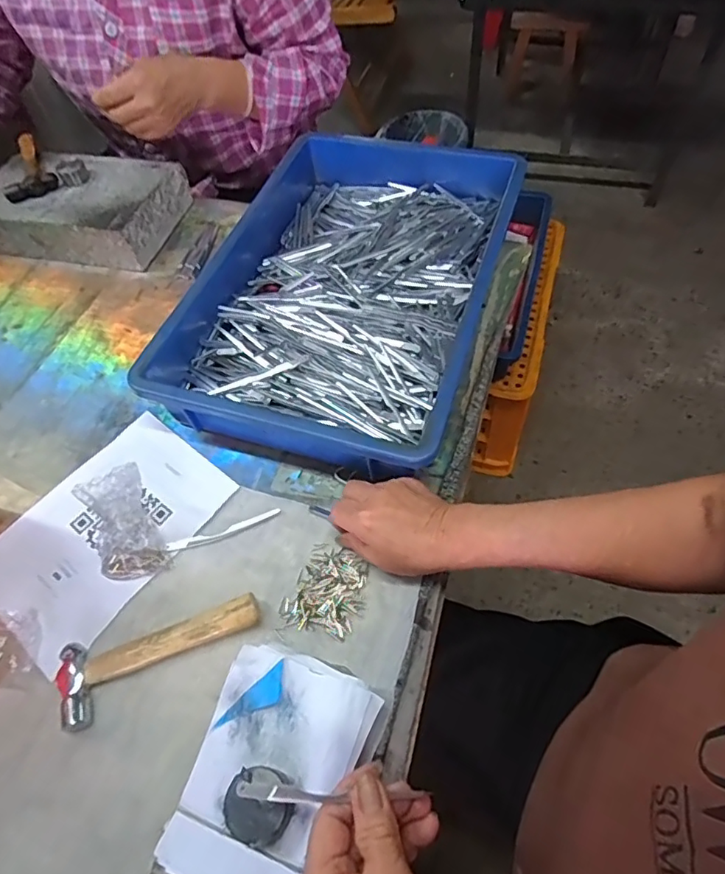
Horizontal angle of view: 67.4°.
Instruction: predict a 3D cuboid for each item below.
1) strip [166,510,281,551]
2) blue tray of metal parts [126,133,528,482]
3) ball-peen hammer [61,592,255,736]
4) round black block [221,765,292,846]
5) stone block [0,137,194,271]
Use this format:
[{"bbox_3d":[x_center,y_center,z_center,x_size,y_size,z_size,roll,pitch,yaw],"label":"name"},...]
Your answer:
[{"bbox_3d":[-0.125,0.085,0.492,0.102,0.004,0.011,-17,57,-8],"label":"strip"},{"bbox_3d":[-0.025,-0.162,0.598,0.313,0.080,0.417,14,58,13],"label":"blue tray of metal parts"},{"bbox_3d":[-0.159,0.164,0.429,0.157,0.019,0.056,-23,58,-12],"label":"ball-peen hammer"},{"bbox_3d":[-0.062,0.221,0.326,0.038,0.023,0.037,-2,56,3],"label":"round black block"},{"bbox_3d":[-0.374,-0.309,0.727,0.238,0.073,0.149,9,57,9],"label":"stone block"}]

